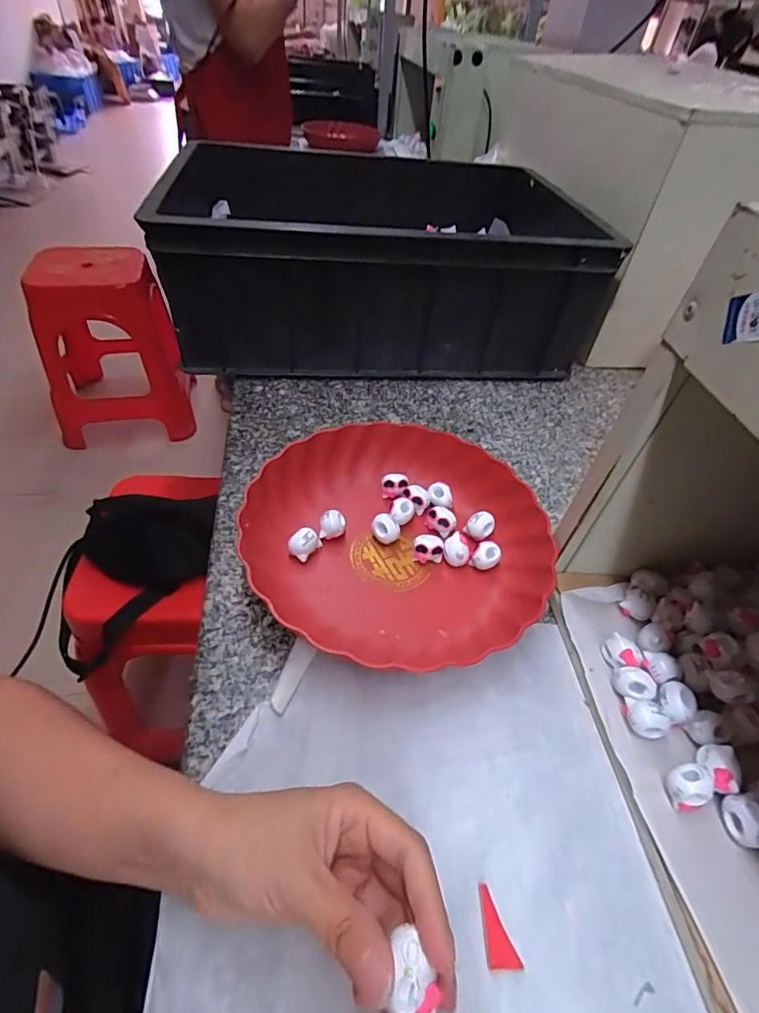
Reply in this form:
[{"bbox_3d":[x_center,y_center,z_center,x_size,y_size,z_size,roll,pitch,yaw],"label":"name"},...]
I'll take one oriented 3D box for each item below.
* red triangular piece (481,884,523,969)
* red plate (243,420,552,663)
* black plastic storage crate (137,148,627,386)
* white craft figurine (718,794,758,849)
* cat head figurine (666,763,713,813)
[{"bbox_3d":[0.061,0.216,0.243,0.016,0.005,0.033,3,46,-5],"label":"red triangular piece"},{"bbox_3d":[0.013,0.019,0.395,0.240,0.046,0.224,10,46,2],"label":"red plate"},{"bbox_3d":[0.008,-0.353,0.657,0.542,0.179,0.389,-4,47,-11],"label":"black plastic storage crate"},{"bbox_3d":[0.206,0.179,0.269,0.016,0.020,0.024,0,46,-7],"label":"white craft figurine"},{"bbox_3d":[0.181,0.163,0.276,0.024,0.019,0.021,-12,49,-18],"label":"cat head figurine"}]

